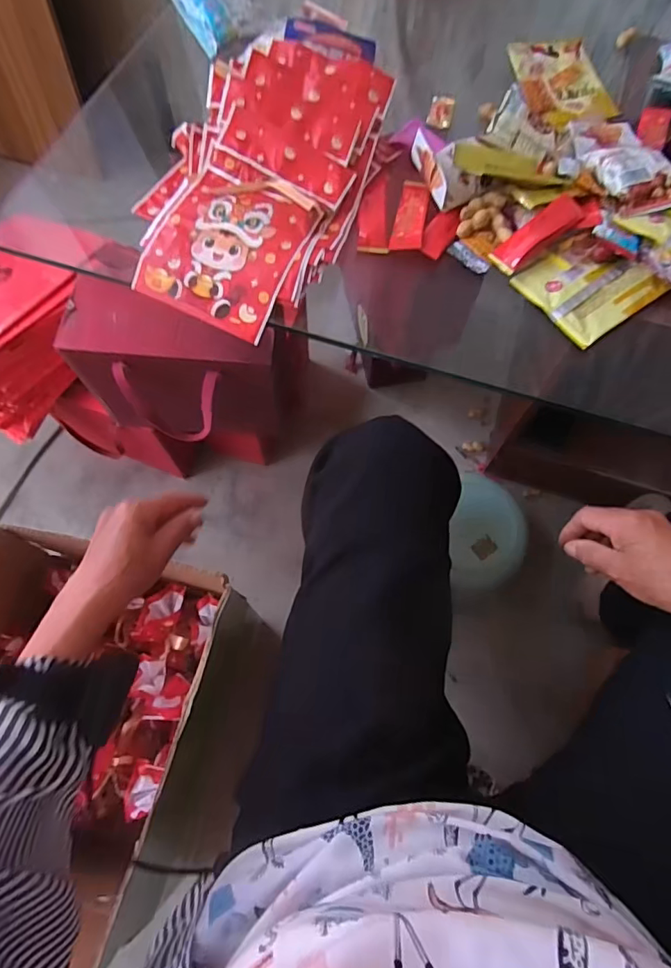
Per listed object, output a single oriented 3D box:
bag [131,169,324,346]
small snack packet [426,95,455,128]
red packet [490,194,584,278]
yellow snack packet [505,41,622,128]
[{"bbox_3d":[-0.107,-0.240,0.504,0.142,0.024,0.160,26,88,7],"label":"bag"},{"bbox_3d":[0.130,-0.456,0.608,0.028,0.010,0.048,14,69,4],"label":"small snack packet"},{"bbox_3d":[0.204,-0.253,0.502,0.103,0.011,0.032,-39,74,-1],"label":"red packet"},{"bbox_3d":[0.283,-0.501,0.623,0.111,0.017,0.166,-9,69,-5],"label":"yellow snack packet"}]

